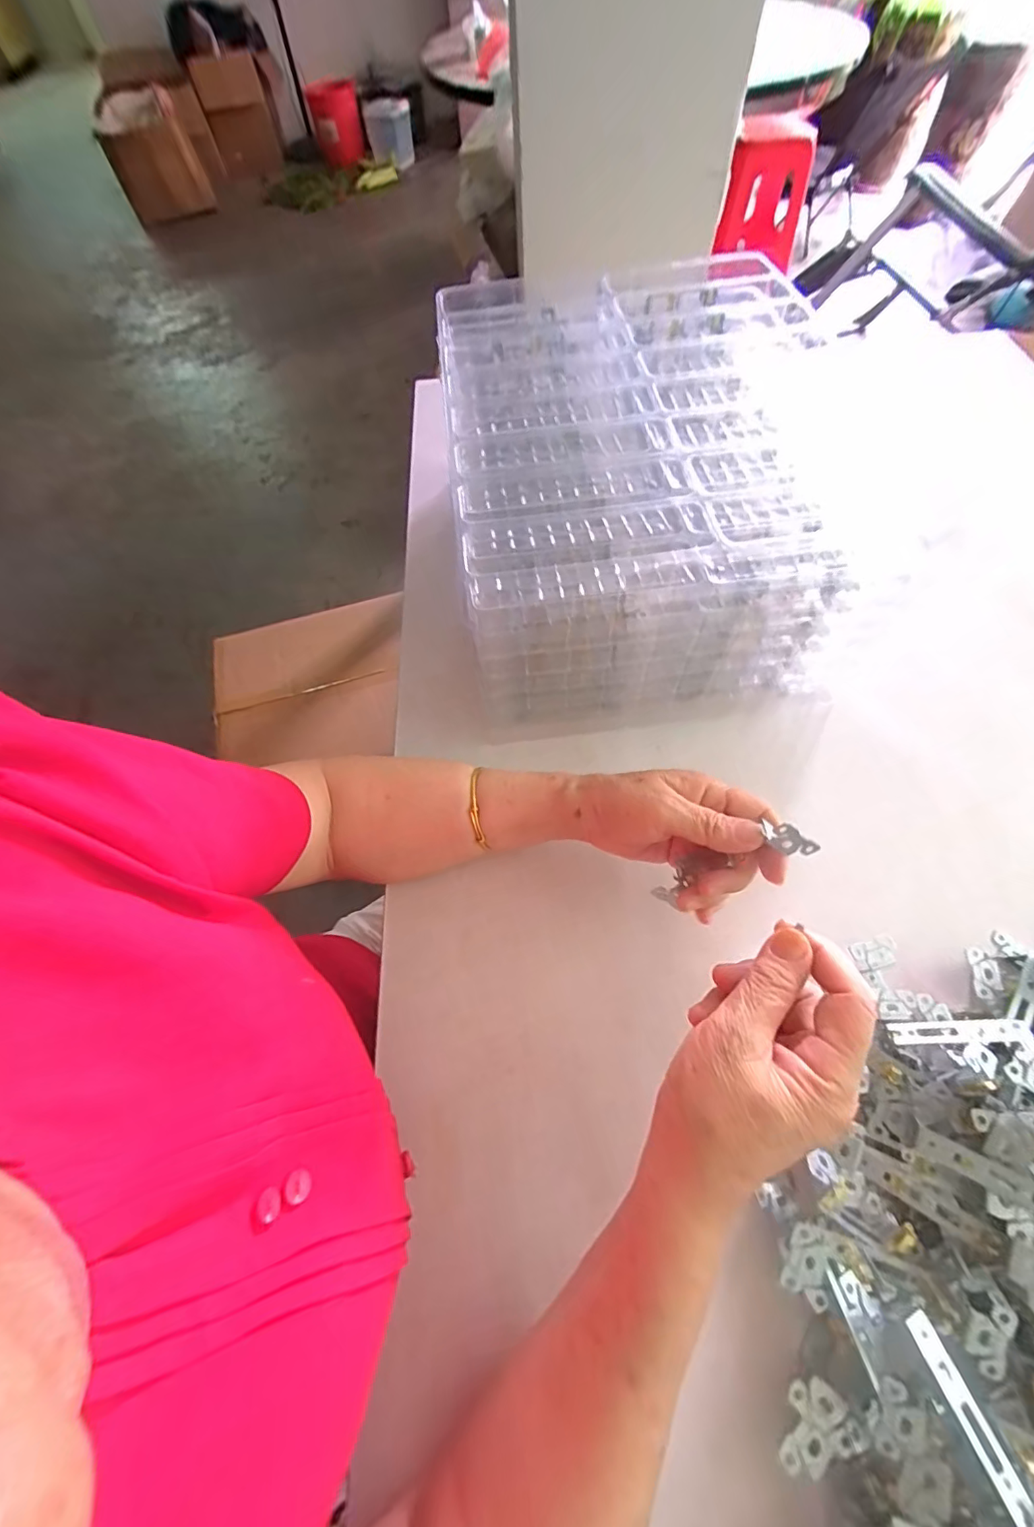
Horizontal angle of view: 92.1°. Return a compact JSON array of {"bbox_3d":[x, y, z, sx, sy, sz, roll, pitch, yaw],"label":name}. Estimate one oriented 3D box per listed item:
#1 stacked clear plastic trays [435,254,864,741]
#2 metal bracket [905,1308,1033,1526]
[{"bbox_3d":[0.103,-0.246,0.495,0.319,0.206,0.402,-7,61,-1],"label":"stacked clear plastic trays"},{"bbox_3d":[0.216,0.311,0.239,0.014,0.005,0.069,-15,61,-16],"label":"metal bracket"}]

